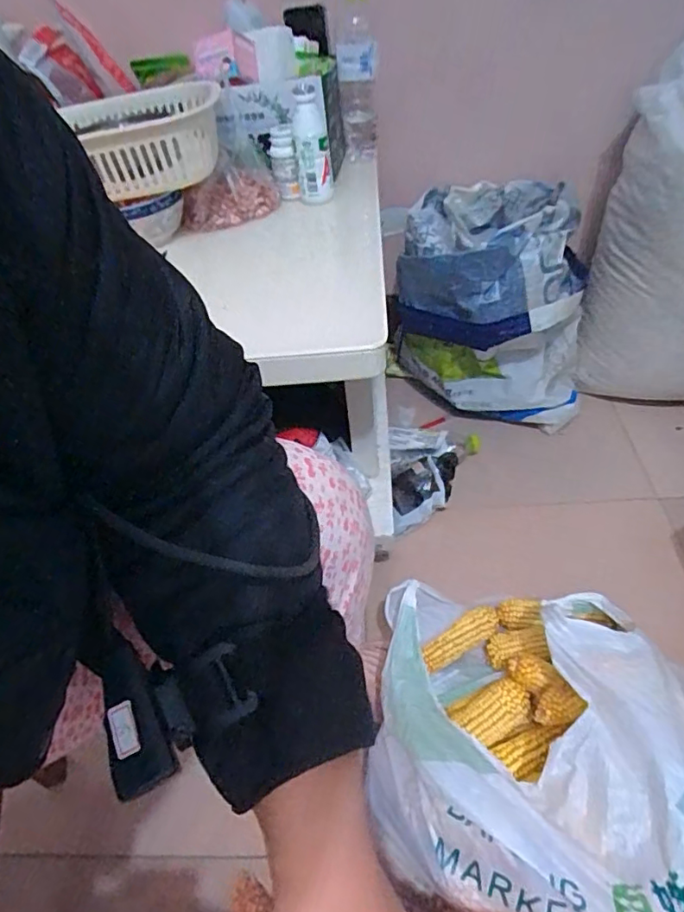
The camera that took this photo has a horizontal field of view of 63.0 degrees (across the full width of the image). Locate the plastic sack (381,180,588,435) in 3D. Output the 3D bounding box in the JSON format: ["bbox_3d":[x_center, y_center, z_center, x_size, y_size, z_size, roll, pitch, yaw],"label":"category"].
[{"bbox_3d":[0.272,-0.284,1.056,0.341,0.404,0.337,2,46,11],"label":"plastic sack"}]

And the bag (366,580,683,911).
[{"bbox_3d":[0.232,0.298,0.615,0.382,0.191,0.386,6,47,14],"label":"bag"}]

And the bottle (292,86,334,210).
[{"bbox_3d":[-0.046,-0.456,0.824,0.051,0.148,0.042,-4,45,5],"label":"bottle"}]

